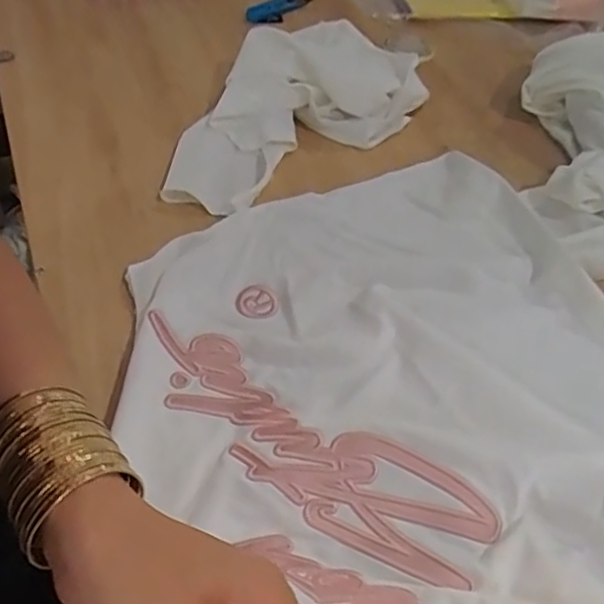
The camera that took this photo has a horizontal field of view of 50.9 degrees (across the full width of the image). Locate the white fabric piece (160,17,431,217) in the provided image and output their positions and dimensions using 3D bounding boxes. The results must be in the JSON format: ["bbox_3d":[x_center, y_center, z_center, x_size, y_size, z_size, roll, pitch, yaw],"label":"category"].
[{"bbox_3d":[-0.020,-0.215,0.678,0.328,0.063,0.180,-33,60,-27],"label":"white fabric piece"}]

